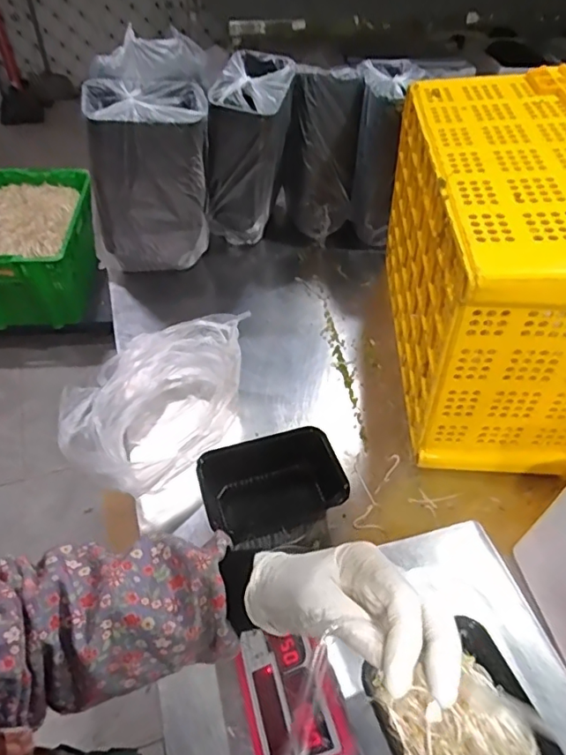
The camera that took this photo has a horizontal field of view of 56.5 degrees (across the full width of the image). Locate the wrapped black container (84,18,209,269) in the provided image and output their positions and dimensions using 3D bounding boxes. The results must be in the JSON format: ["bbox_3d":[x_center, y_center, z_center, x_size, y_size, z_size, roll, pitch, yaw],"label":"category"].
[{"bbox_3d":[-0.253,-0.399,1.002,0.231,0.350,0.234,-5,48,-7],"label":"wrapped black container"}]

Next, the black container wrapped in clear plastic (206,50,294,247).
[{"bbox_3d":[-0.073,-0.449,1.079,0.165,0.309,0.185,3,48,0],"label":"black container wrapped in clear plastic"}]

